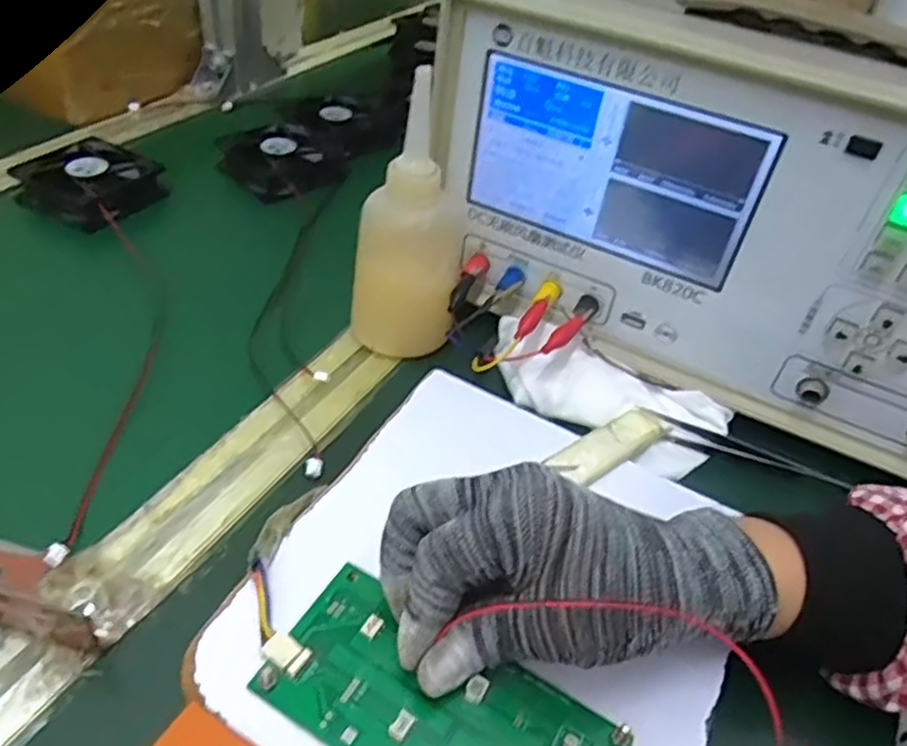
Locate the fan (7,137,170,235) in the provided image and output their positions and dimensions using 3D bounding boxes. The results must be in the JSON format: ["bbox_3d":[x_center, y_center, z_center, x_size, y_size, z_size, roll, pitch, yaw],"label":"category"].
[{"bbox_3d":[-0.275,-0.144,0.537,0.086,0.026,0.080,20,43,15],"label":"fan"}]

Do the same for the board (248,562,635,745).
[{"bbox_3d":[-0.005,0.129,0.270,0.134,0.008,0.063,25,44,16],"label":"board"}]

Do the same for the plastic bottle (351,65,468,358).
[{"bbox_3d":[-0.026,-0.088,0.410,0.064,0.138,0.064,3,41,-4],"label":"plastic bottle"}]

